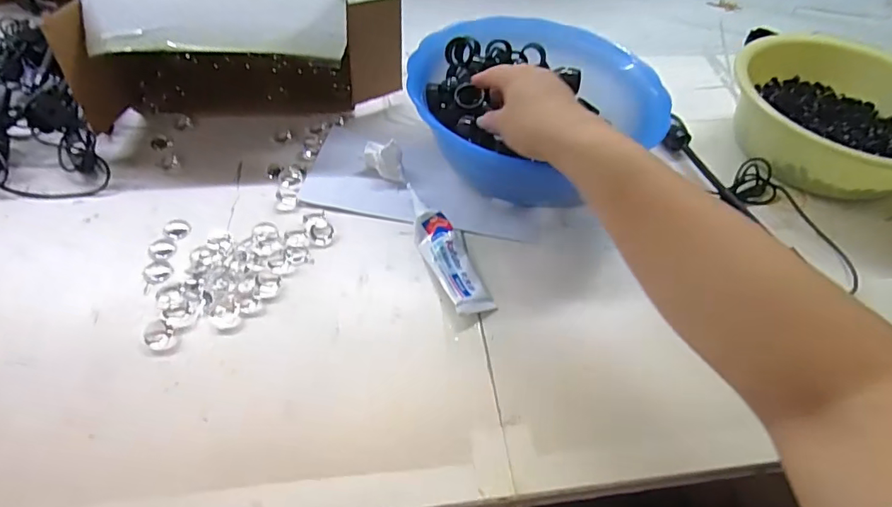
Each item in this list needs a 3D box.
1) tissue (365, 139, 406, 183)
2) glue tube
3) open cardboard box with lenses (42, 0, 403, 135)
[{"bbox_3d":[-0.062,-0.093,0.498,0.036,0.034,0.037,-5,52,-9],"label":"tissue"},{"bbox_3d":[0.000,-0.009,0.442,0.042,0.023,0.145,-13,53,-15],"label":"glue tube"},{"bbox_3d":[-0.212,-0.228,0.534,0.299,0.126,0.170,-4,52,-8],"label":"open cardboard box with lenses"}]

